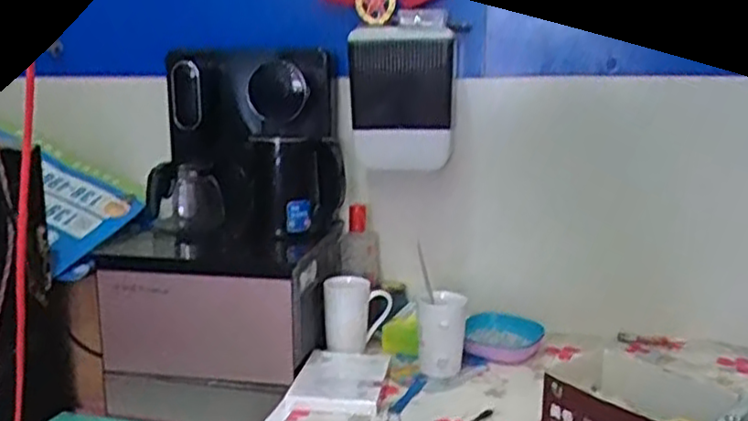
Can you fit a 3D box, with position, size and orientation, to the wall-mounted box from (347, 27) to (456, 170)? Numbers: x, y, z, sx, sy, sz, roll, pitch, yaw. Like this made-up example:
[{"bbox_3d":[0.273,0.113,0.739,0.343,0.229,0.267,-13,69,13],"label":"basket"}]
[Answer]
[{"bbox_3d":[0.043,-0.186,1.183,0.196,0.231,0.058,11,22,33],"label":"wall-mounted box"}]

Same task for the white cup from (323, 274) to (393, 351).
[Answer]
[{"bbox_3d":[-0.025,0.169,1.205,0.119,0.114,0.079,-1,11,-7],"label":"white cup"}]

